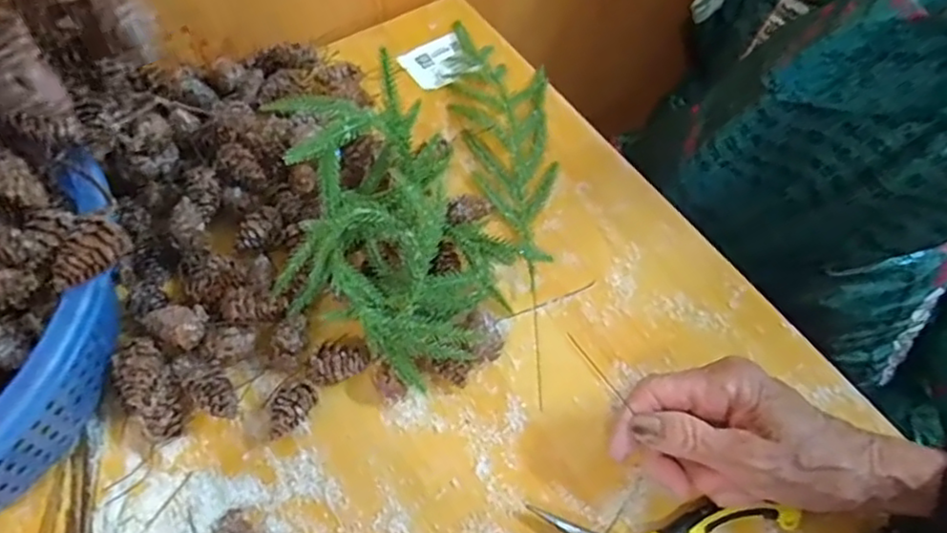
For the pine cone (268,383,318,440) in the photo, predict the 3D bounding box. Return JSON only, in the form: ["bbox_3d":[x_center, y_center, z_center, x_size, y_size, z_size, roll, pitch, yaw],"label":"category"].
[{"bbox_3d":[-0.104,0.083,0.370,0.019,0.020,0.032,24,61,11],"label":"pine cone"}]

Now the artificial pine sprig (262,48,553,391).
[{"bbox_3d":[-0.048,-0.024,0.394,0.154,0.092,0.136,31,62,15],"label":"artificial pine sprig"}]

